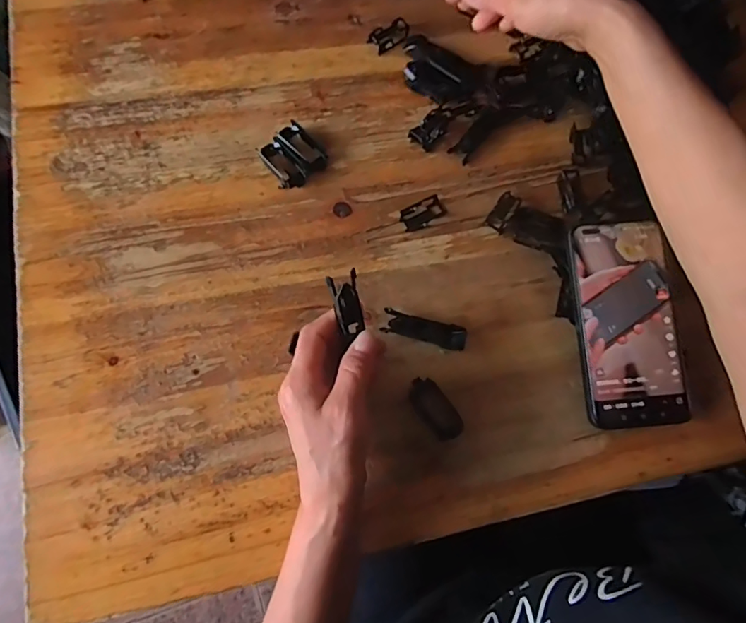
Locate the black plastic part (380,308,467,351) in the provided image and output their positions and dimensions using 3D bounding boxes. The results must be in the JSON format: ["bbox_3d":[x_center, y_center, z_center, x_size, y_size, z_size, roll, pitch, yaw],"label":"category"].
[{"bbox_3d":[0.042,0.015,0.395,0.066,0.012,0.019,14,74,-2],"label":"black plastic part"}]

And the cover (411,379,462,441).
[{"bbox_3d":[0.048,0.074,0.378,0.024,0.010,0.050,-37,81,-14],"label":"cover"}]

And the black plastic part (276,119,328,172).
[{"bbox_3d":[-0.062,-0.145,0.428,0.027,0.013,0.050,-41,82,-14],"label":"black plastic part"}]

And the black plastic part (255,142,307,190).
[{"bbox_3d":[-0.078,-0.126,0.422,0.025,0.009,0.047,-30,79,-13],"label":"black plastic part"}]

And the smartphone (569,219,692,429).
[{"bbox_3d":[0.202,0.009,0.392,0.077,0.008,0.159,-4,85,-2],"label":"smartphone"}]

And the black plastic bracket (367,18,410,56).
[{"bbox_3d":[0.016,-0.265,0.469,0.042,0.005,0.023,-36,81,-14],"label":"black plastic bracket"}]

